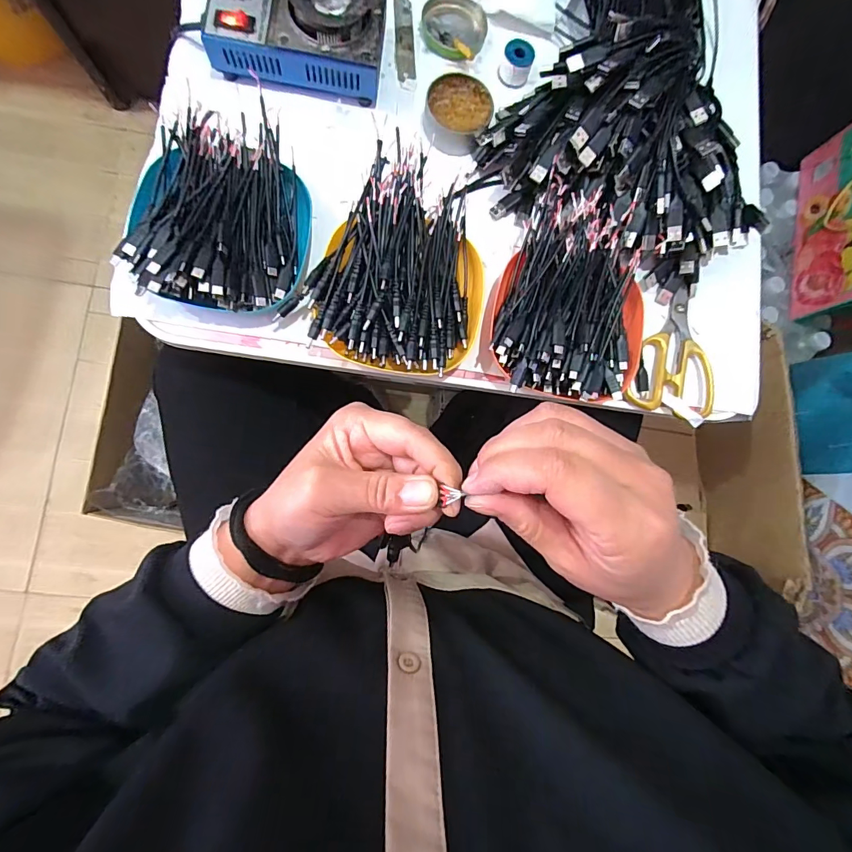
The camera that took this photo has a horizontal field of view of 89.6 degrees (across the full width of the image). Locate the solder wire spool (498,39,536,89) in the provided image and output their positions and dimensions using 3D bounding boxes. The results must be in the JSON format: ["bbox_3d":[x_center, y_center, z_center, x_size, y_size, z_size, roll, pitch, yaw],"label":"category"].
[{"bbox_3d":[0.091,-0.362,0.429,0.030,0.028,0.024,20,83,-4],"label":"solder wire spool"}]

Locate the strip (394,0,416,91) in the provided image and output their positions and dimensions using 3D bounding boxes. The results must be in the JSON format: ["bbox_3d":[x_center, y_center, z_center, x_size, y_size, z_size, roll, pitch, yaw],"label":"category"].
[{"bbox_3d":[-0.021,-0.386,0.431,0.018,0.004,0.103,-3,84,-5],"label":"strip"}]

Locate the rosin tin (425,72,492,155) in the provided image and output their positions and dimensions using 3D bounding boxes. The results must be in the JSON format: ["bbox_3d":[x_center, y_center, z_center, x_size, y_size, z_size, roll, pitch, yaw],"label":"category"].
[{"bbox_3d":[0.030,-0.302,0.416,0.062,0.026,0.062,1,84,-7],"label":"rosin tin"}]

